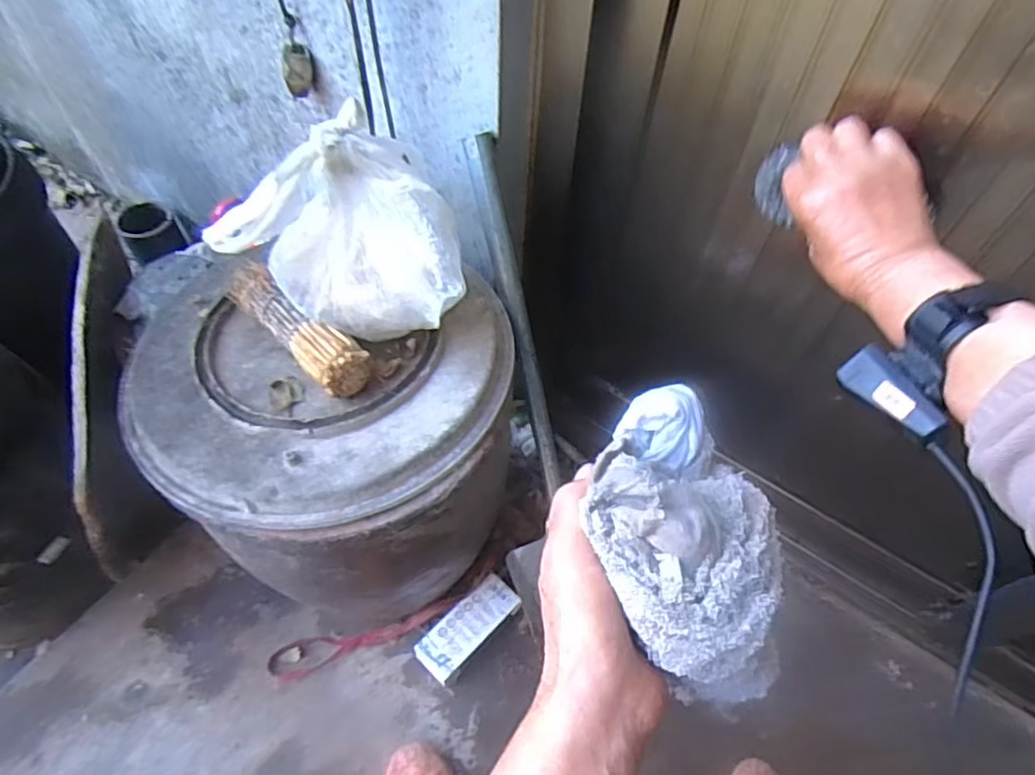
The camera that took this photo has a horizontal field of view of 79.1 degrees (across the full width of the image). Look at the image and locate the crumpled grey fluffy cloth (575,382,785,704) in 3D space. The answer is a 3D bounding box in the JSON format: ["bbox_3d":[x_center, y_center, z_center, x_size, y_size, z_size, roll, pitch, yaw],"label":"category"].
[{"bbox_3d":[0.076,0.064,0.287,0.079,0.060,0.140,-12,60,-12],"label":"crumpled grey fluffy cloth"}]

